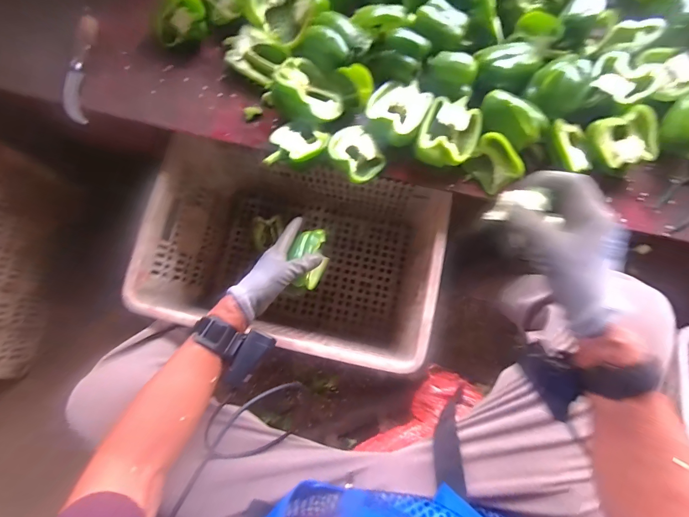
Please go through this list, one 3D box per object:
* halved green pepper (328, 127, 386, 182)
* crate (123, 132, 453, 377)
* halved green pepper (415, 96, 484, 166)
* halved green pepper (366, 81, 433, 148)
[{"bbox_3d":[0.012,-0.159,0.533,0.079,0.040,0.084,-45,108,-24],"label":"halved green pepper"},{"bbox_3d":[-0.109,-0.006,0.756,0.539,0.335,0.378,15,79,3],"label":"crate"},{"bbox_3d":[0.167,-0.200,0.540,0.088,0.031,0.104,20,79,4],"label":"halved green pepper"},{"bbox_3d":[0.083,-0.232,0.542,0.088,0.045,0.108,26,80,5],"label":"halved green pepper"}]

